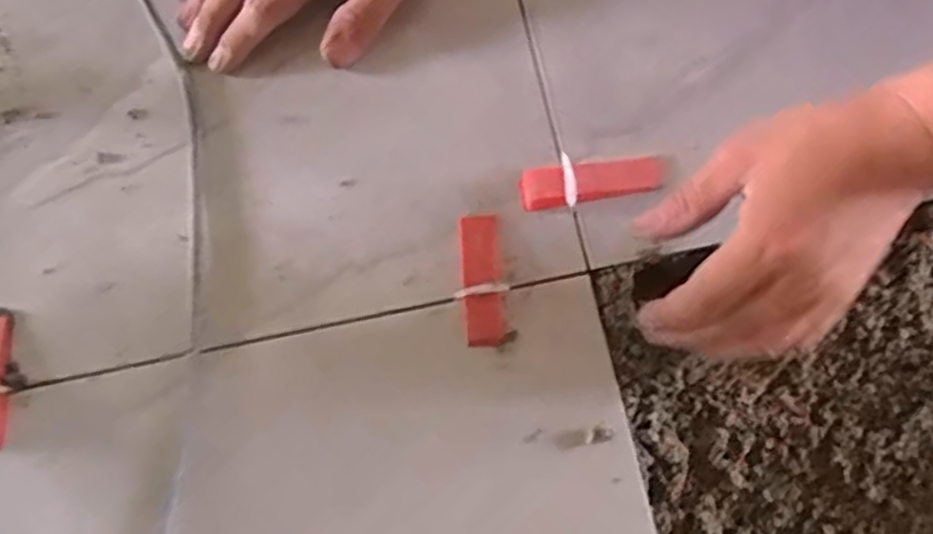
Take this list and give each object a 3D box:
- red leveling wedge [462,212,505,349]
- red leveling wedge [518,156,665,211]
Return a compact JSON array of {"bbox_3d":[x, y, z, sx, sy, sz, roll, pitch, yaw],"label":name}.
[{"bbox_3d":[0.008,0.006,0.412,0.021,0.012,0.074,-3,74,0],"label":"red leveling wedge"},{"bbox_3d":[0.071,-0.050,0.427,0.083,0.017,0.023,-11,74,-2],"label":"red leveling wedge"}]

